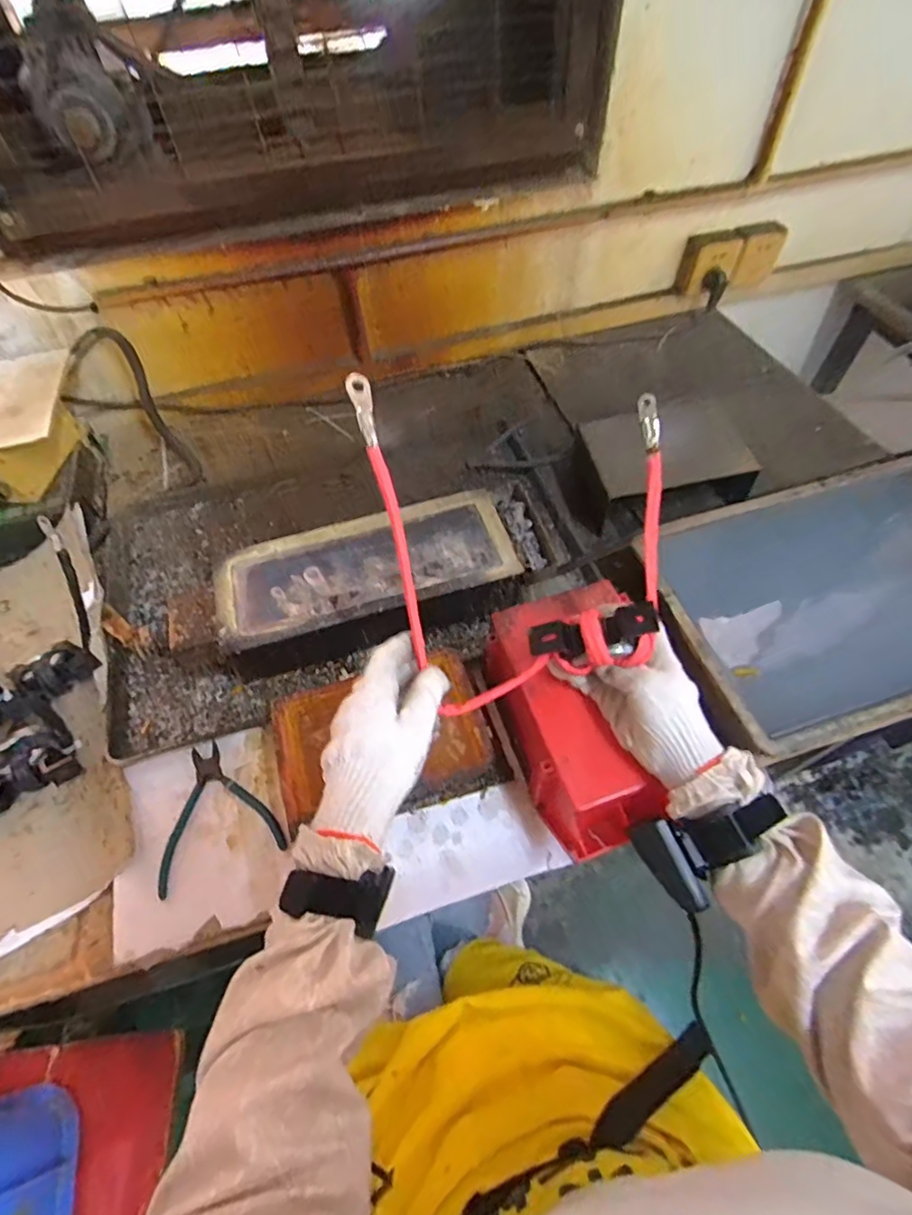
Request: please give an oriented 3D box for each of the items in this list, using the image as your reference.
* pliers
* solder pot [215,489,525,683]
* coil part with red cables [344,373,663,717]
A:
[{"bbox_3d":[-0.249,0.205,0.567,0.120,0.006,0.133,-20,58,-11],"label":"pliers"},{"bbox_3d":[-0.099,-0.024,0.661,0.341,0.085,0.159,-16,58,-8],"label":"solder pot"},{"bbox_3d":[0.055,-0.063,0.433,0.225,0.058,0.272,-11,101,6],"label":"coil part with red cables"}]

